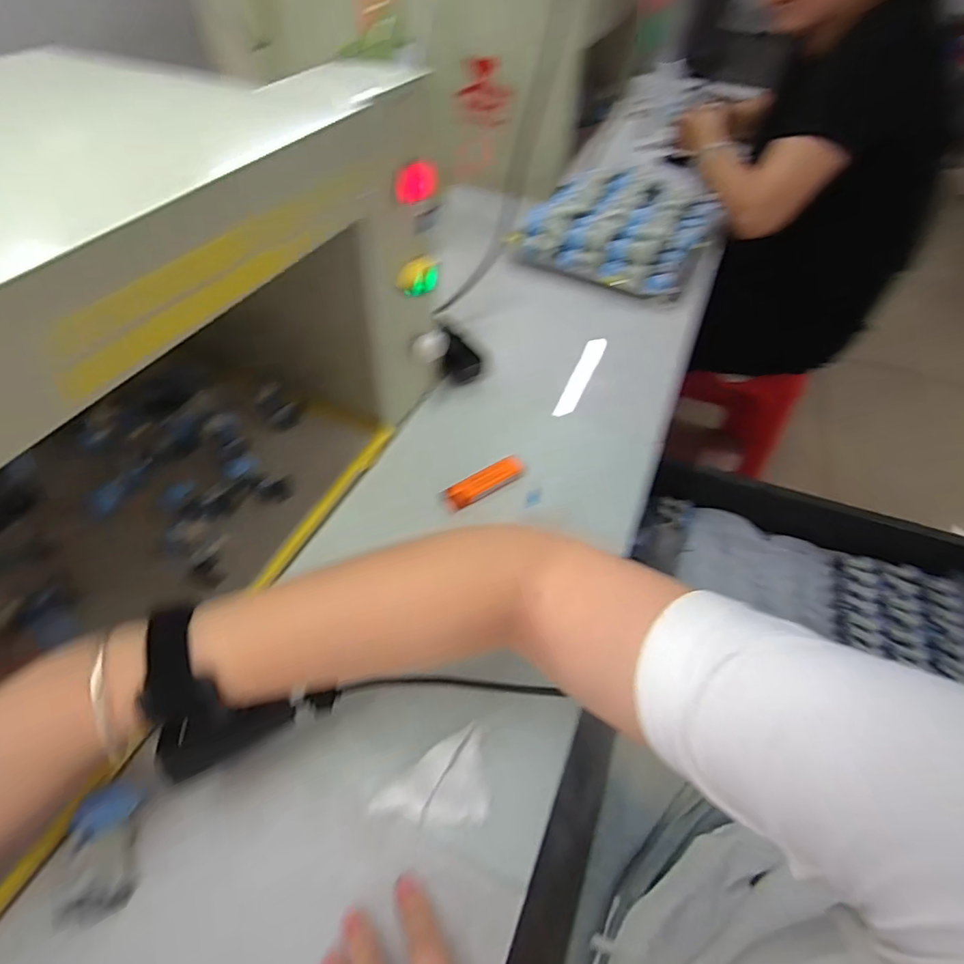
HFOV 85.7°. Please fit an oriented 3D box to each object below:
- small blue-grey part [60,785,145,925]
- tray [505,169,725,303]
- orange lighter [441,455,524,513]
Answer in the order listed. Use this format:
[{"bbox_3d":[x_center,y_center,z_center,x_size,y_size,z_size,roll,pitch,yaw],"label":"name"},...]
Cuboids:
[{"bbox_3d":[-0.219,0.210,0.299,0.032,0.016,0.065,-14,53,-14],"label":"small blue-grey part"},{"bbox_3d":[0.230,-0.405,0.805,0.245,0.052,0.337,27,54,17],"label":"tray"},{"bbox_3d":[0.004,0.001,0.490,0.083,0.015,0.025,-24,56,-22],"label":"orange lighter"}]

